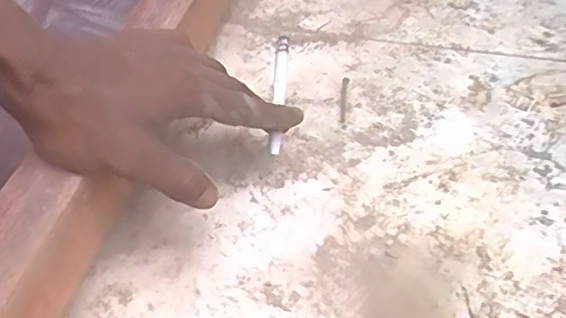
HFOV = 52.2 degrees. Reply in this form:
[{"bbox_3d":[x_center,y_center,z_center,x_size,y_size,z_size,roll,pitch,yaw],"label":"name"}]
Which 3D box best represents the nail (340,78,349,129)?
[{"bbox_3d":[0.049,-0.045,0.462,0.006,0.005,0.060,7,47,2],"label":"nail"}]

